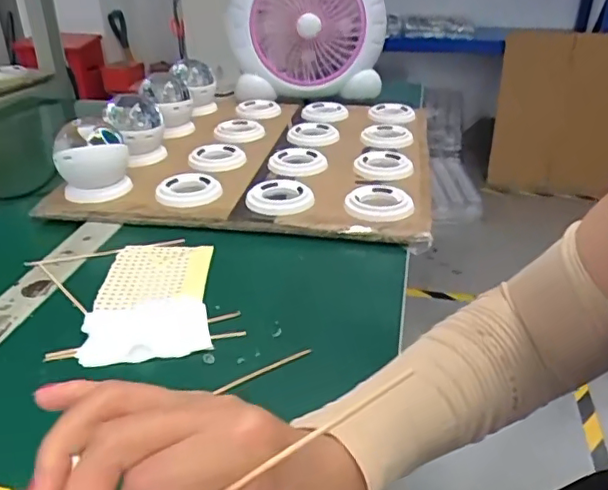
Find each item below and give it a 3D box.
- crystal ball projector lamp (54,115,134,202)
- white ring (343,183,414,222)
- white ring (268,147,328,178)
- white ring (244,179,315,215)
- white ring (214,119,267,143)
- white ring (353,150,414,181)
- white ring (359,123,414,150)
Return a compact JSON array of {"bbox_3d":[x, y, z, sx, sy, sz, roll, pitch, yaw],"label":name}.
[{"bbox_3d":[-0.239,-0.097,0.658,0.076,0.081,0.092,-11,31,-18],"label":"crystal ball projector lamp"},{"bbox_3d":[0.074,-0.044,0.612,0.060,0.018,0.067,-14,32,-23],"label":"white ring"},{"bbox_3d":[-0.010,-0.104,0.726,0.072,0.010,0.075,0,29,0],"label":"white ring"},{"bbox_3d":[-0.027,-0.053,0.627,0.069,0.019,0.068,0,29,0],"label":"white ring"},{"bbox_3d":[-0.095,-0.168,0.842,0.073,0.014,0.082,-9,31,-15],"label":"white ring"},{"bbox_3d":[0.097,-0.098,0.712,0.069,0.012,0.079,4,30,8],"label":"white ring"},{"bbox_3d":[0.116,-0.150,0.808,0.070,0.013,0.074,0,29,0],"label":"white ring"}]

